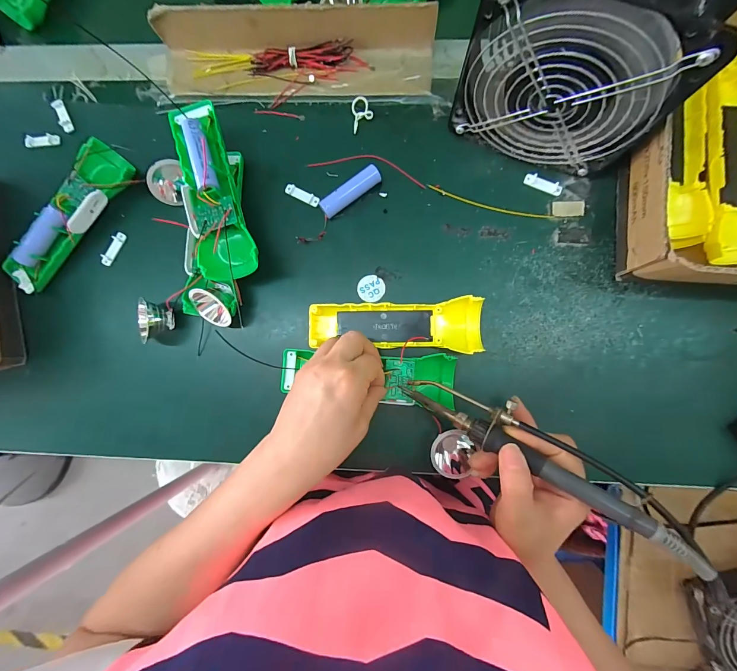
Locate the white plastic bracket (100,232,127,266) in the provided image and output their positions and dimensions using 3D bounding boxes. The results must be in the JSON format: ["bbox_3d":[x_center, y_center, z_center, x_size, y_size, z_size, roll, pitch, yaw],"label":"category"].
[{"bbox_3d":[-0.274,-0.093,0.359,0.009,0.008,0.038,28,91,4],"label":"white plastic bracket"}]

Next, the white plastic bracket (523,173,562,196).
[{"bbox_3d":[0.175,-0.151,0.333,0.039,0.005,0.012,23,90,4],"label":"white plastic bracket"}]

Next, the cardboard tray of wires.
[{"bbox_3d":[-0.075,-0.283,0.335,0.283,0.040,0.072,-1,88,4],"label":"cardboard tray of wires"}]

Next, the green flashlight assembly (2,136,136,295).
[{"bbox_3d":[-0.309,-0.120,0.347,0.052,0.034,0.165,37,91,4],"label":"green flashlight assembly"}]

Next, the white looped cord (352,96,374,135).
[{"bbox_3d":[-0.006,-0.230,0.345,0.021,0.004,0.038,-5,88,4],"label":"white looped cord"}]

